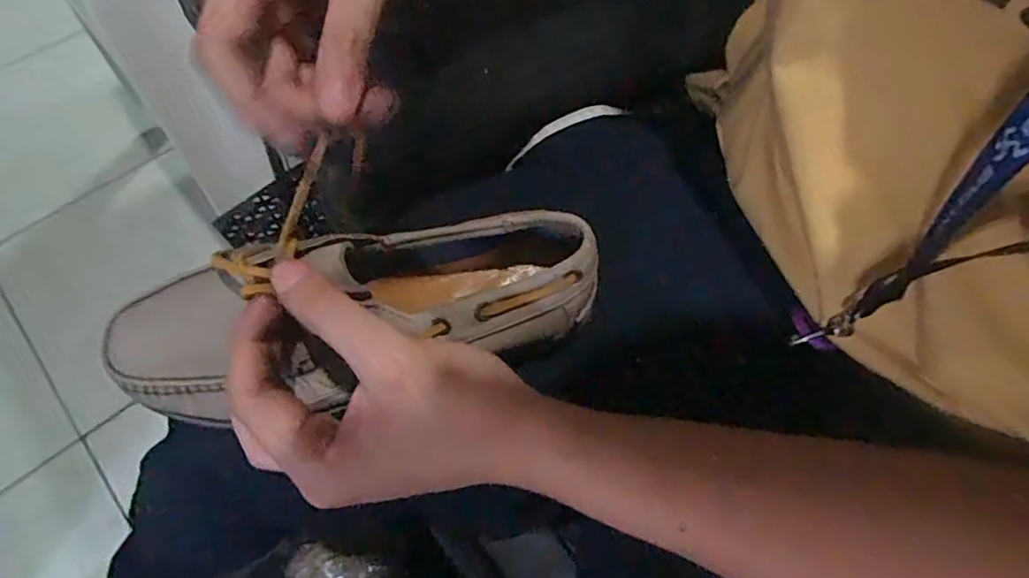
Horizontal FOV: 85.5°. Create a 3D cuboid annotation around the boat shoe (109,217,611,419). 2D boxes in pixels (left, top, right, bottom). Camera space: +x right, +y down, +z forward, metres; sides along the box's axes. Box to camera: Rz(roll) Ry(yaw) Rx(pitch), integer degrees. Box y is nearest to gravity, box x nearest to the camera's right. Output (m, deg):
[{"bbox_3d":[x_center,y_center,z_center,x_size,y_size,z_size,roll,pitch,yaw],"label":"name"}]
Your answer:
[{"bbox_3d":[-0.080,0.007,0.276,0.238,0.075,0.069,-12,65,-2],"label":"boat shoe"}]

